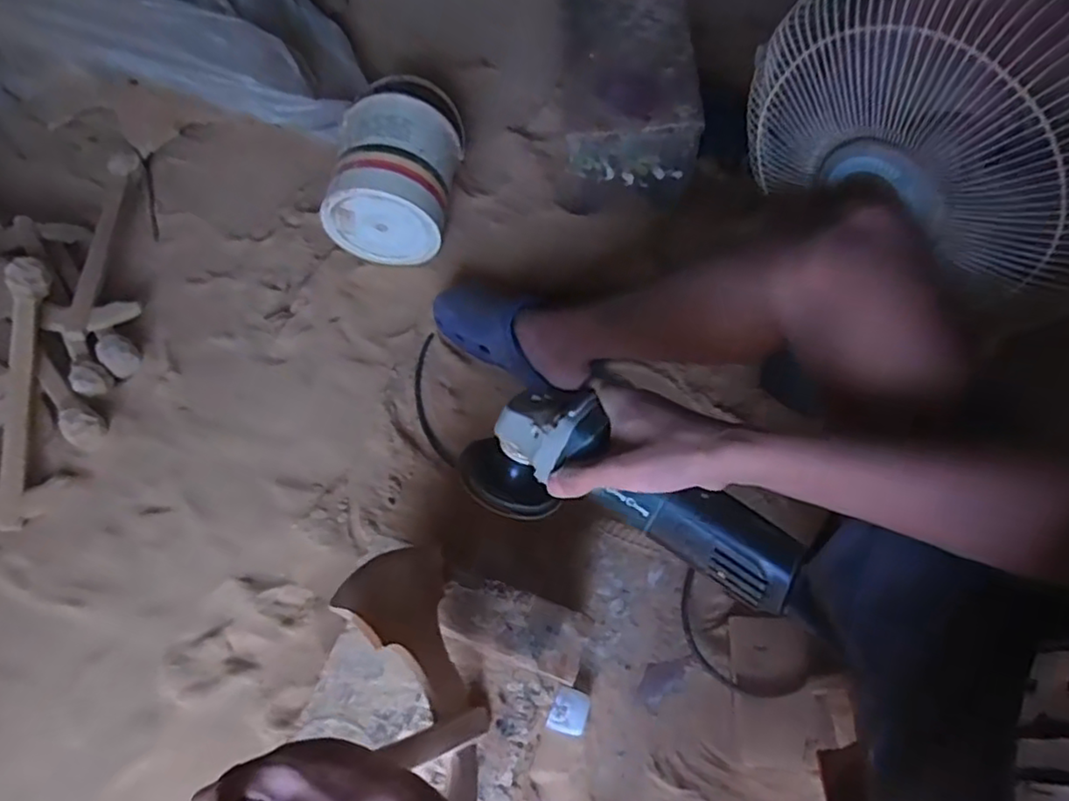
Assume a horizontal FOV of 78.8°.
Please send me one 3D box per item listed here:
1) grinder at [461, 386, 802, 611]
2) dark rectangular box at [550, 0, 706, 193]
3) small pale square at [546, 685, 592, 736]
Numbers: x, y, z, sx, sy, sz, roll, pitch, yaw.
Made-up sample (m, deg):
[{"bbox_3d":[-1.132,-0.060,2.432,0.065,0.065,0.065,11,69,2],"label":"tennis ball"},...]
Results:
[{"bbox_3d":[0.070,0.064,0.509,0.271,0.084,0.099,22,65,15],"label":"grinder"},{"bbox_3d":[0.144,-0.492,1.015,0.188,0.141,0.294,-2,66,3],"label":"dark rectangular box"},{"bbox_3d":[0.039,0.341,0.716,0.040,0.018,0.045,17,64,12],"label":"small pale square"}]

